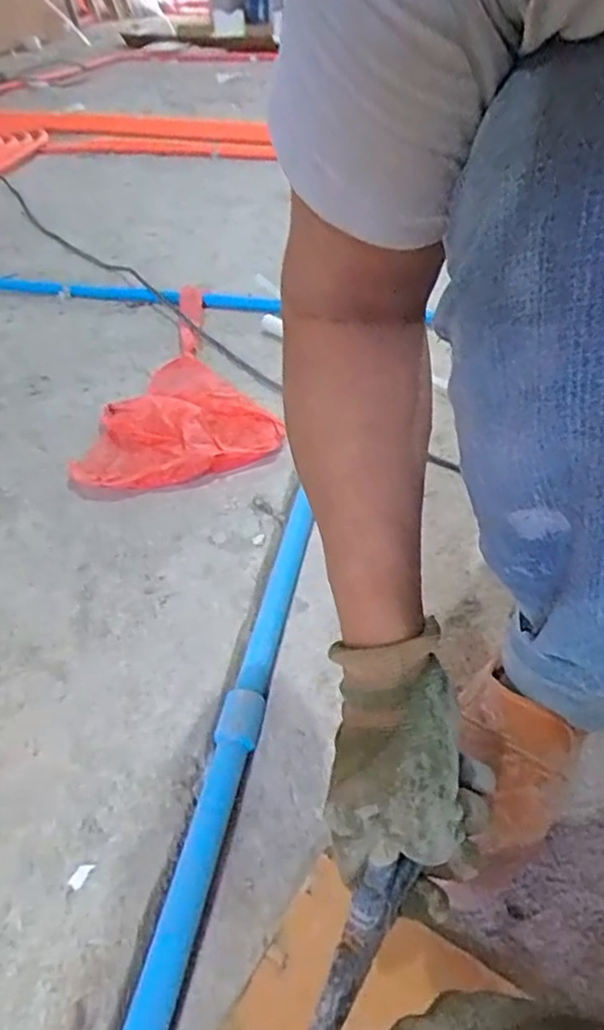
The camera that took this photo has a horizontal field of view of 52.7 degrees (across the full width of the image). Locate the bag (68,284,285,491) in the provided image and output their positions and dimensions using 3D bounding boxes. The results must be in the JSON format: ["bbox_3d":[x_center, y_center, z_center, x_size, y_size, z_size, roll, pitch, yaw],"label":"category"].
[{"bbox_3d":[-0.207,-0.196,0.854,0.244,0.034,0.454,-14,46,-12],"label":"bag"}]

